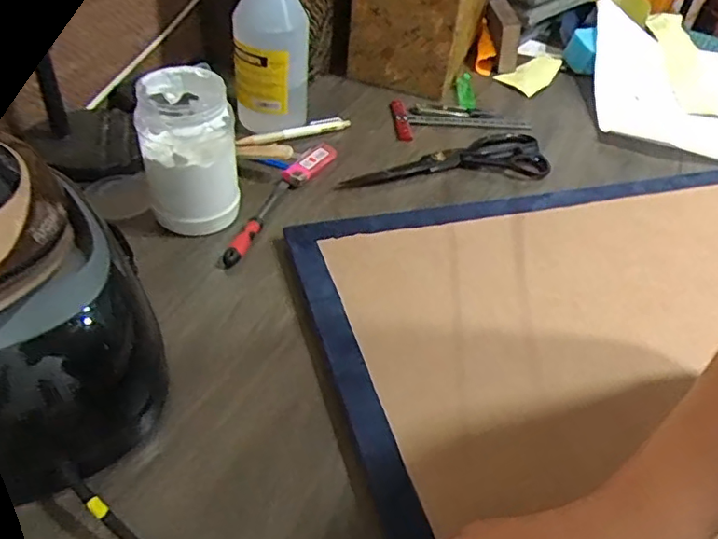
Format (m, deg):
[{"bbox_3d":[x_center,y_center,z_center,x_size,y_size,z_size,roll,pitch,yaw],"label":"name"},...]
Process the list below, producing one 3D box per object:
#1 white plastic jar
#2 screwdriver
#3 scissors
[{"bbox_3d":[-0.145,-0.096,0.500,0.075,0.137,0.074,2,42,-2],"label":"white plastic jar"},{"bbox_3d":[-0.096,-0.046,0.542,0.018,0.014,0.137,13,43,10],"label":"screwdriver"},{"bbox_3d":[0.094,-0.123,0.654,0.245,0.017,0.086,-6,43,-10],"label":"scissors"}]

